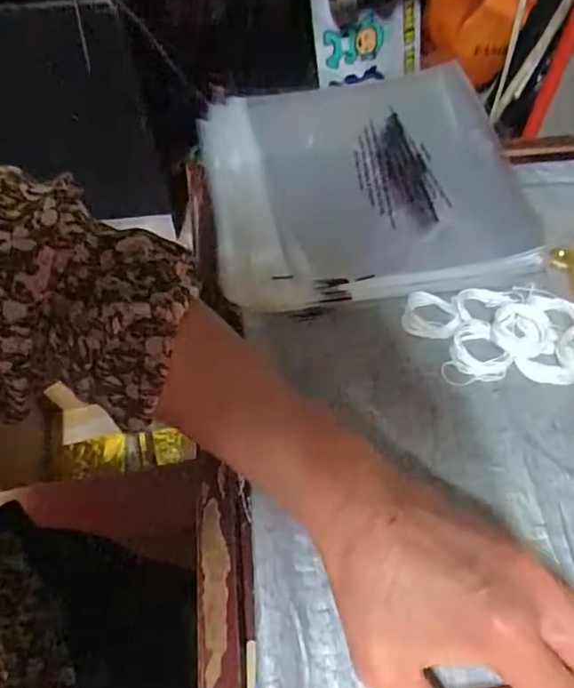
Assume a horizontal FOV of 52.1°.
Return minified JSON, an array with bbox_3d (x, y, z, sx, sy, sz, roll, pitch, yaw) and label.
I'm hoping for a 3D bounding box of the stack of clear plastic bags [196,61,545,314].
[{"bbox_3d":[0.057,-0.129,0.456,0.235,0.034,0.209,-8,58,-7],"label":"stack of clear plastic bags"}]

